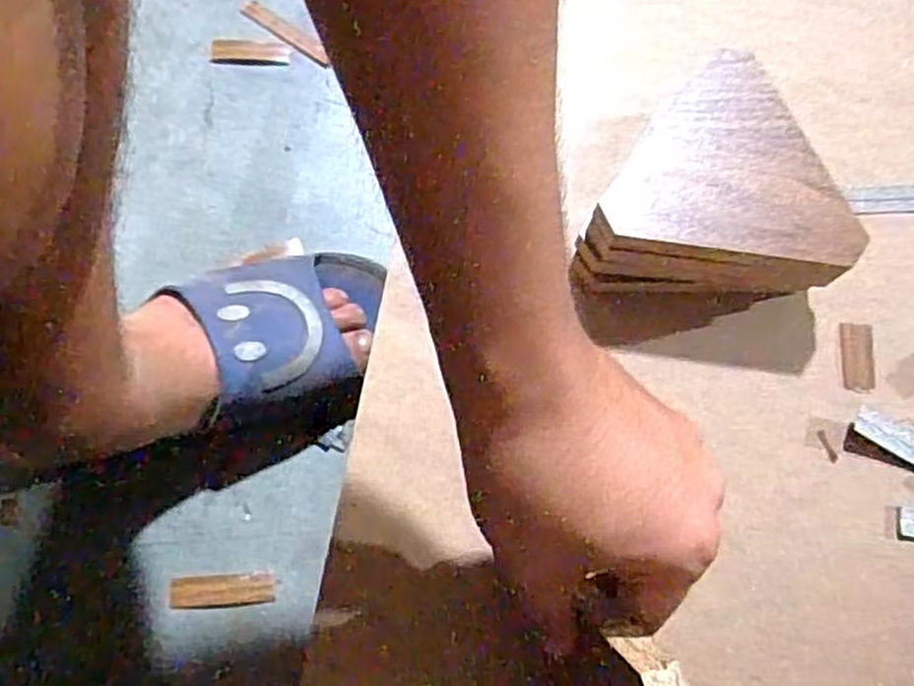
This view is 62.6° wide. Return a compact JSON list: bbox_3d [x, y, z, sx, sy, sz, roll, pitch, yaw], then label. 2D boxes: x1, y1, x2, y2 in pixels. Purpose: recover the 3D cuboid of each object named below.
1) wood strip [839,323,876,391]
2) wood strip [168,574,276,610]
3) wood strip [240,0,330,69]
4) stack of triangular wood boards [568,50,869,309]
[{"bbox_3d":[0.238,0.008,0.444,0.020,0.004,0.040,5,72,0],"label":"wood strip"},{"bbox_3d":[-0.154,0.163,0.493,0.066,0.004,0.020,-2,73,-3],"label":"wood strip"},{"bbox_3d":[-0.143,-0.260,0.632,0.094,0.006,0.017,37,75,8],"label":"wood strip"},{"bbox_3d":[0.144,-0.093,0.441,0.142,0.069,0.132,4,72,0],"label":"stack of triangular wood boards"}]

